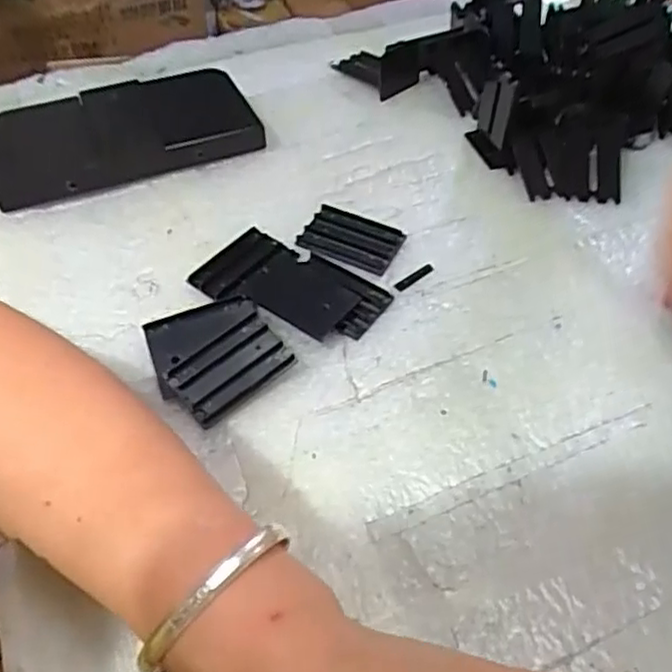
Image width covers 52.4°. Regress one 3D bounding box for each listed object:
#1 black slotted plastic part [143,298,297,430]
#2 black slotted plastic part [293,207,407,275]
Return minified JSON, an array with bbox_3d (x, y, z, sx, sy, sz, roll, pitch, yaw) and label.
[{"bbox_3d":[-0.060,0.008,0.338,0.059,0.014,0.063,-29,58,-21],"label":"black slotted plastic part"},{"bbox_3d":[0.009,-0.055,0.394,0.056,0.004,0.038,21,55,15],"label":"black slotted plastic part"}]

